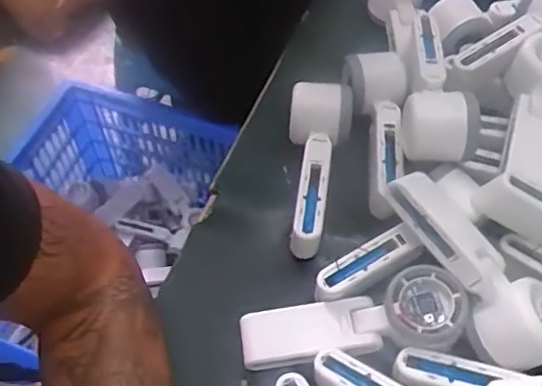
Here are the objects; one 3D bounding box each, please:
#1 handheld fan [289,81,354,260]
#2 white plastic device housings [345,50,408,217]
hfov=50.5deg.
[{"bbox_3d":[0.042,-0.026,0.509,0.053,0.052,0.156,4,58,0],"label":"handheld fan"},{"bbox_3d":[0.102,-0.062,0.540,0.055,0.047,0.164,0,70,-3],"label":"white plastic device housings"}]

